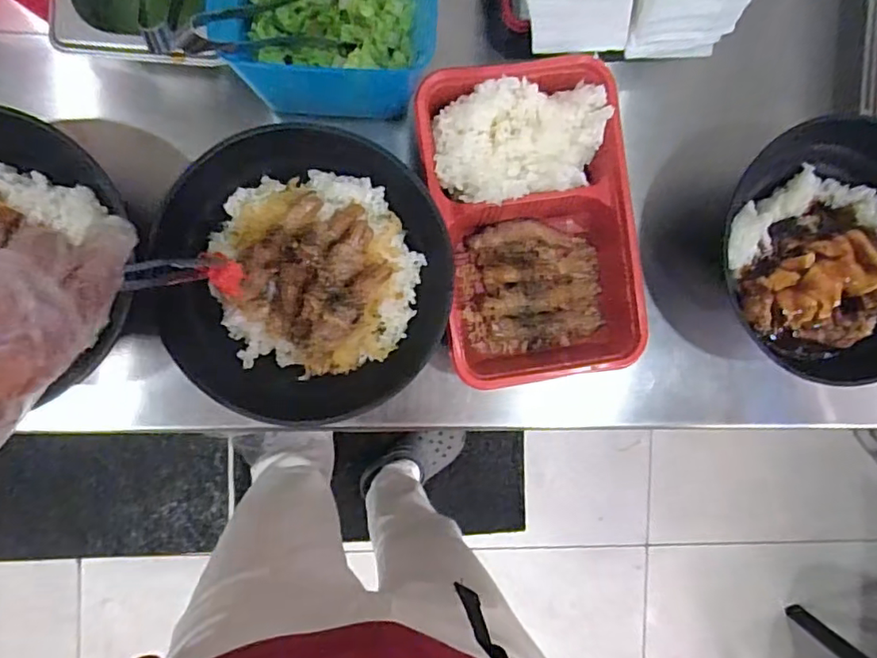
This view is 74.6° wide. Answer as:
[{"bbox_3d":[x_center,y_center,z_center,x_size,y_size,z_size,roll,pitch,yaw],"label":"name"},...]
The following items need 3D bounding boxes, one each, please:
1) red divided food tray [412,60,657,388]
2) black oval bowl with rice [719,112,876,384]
[{"bbox_3d":[0.065,-0.074,0.416,0.138,0.049,0.219,-8,93,-6],"label":"red divided food tray"},{"bbox_3d":[0.290,-0.051,0.428,0.160,0.058,0.179,-3,92,-7],"label":"black oval bowl with rice"}]

